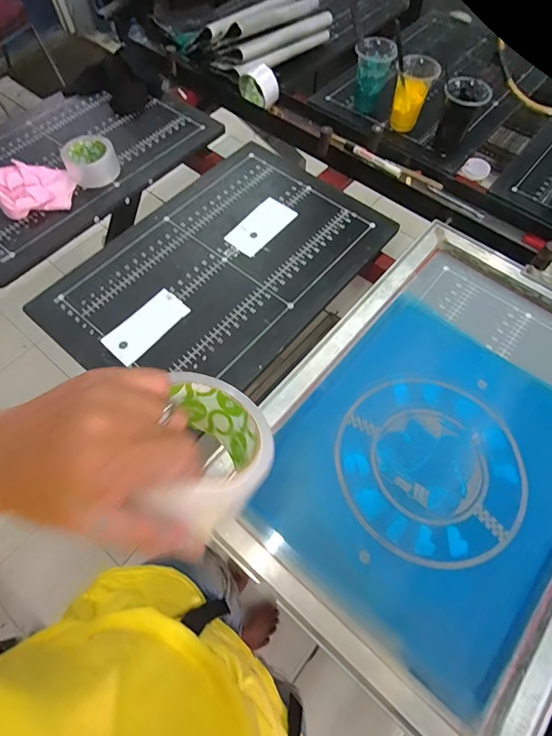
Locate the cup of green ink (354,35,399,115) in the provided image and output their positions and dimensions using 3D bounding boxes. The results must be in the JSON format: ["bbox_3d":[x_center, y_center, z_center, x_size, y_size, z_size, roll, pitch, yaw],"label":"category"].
[{"bbox_3d":[0.214,-0.648,0.878,0.081,0.134,0.070,11,64,5],"label":"cup of green ink"}]

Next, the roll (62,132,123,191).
[{"bbox_3d":[-0.382,-0.428,0.808,0.100,0.048,0.121,-30,68,-14],"label":"roll"}]

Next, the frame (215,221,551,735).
[{"bbox_3d":[0.259,0.089,0.566,0.458,0.035,0.646,39,70,17],"label":"frame"}]

